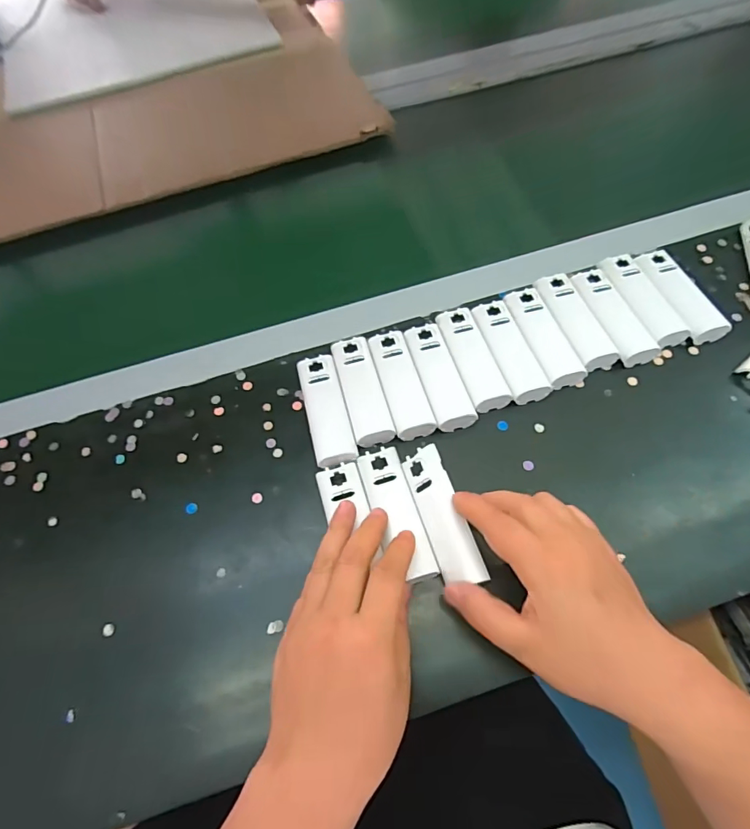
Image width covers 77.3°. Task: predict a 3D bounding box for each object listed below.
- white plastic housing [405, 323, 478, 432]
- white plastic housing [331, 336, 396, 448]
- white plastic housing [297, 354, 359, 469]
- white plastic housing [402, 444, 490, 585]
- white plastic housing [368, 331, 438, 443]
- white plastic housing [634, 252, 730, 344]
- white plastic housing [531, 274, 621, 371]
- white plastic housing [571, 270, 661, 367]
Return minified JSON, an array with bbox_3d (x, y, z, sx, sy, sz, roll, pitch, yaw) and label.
[{"bbox_3d":[0.054,-0.034,0.404,0.032,0.014,0.102,-14,63,-4],"label":"white plastic housing"},{"bbox_3d":[-0.011,-0.020,0.402,0.032,0.018,0.104,-14,63,-4],"label":"white plastic housing"},{"bbox_3d":[-0.041,-0.004,0.394,0.032,0.013,0.103,-14,63,-4],"label":"white plastic housing"},{"bbox_3d":[0.048,0.072,0.339,0.031,0.014,0.100,-32,60,20],"label":"white plastic housing"},{"bbox_3d":[0.022,-0.027,0.404,0.033,0.015,0.103,-14,63,-4],"label":"white plastic housing"},{"bbox_3d":[0.274,-0.109,0.424,0.038,0.018,0.103,-13,63,-4],"label":"white plastic housing"},{"bbox_3d":[0.179,-0.085,0.422,0.035,0.018,0.105,-14,63,-4],"label":"white plastic housing"},{"bbox_3d":[0.211,-0.089,0.422,0.035,0.017,0.103,-17,63,-6],"label":"white plastic housing"}]

